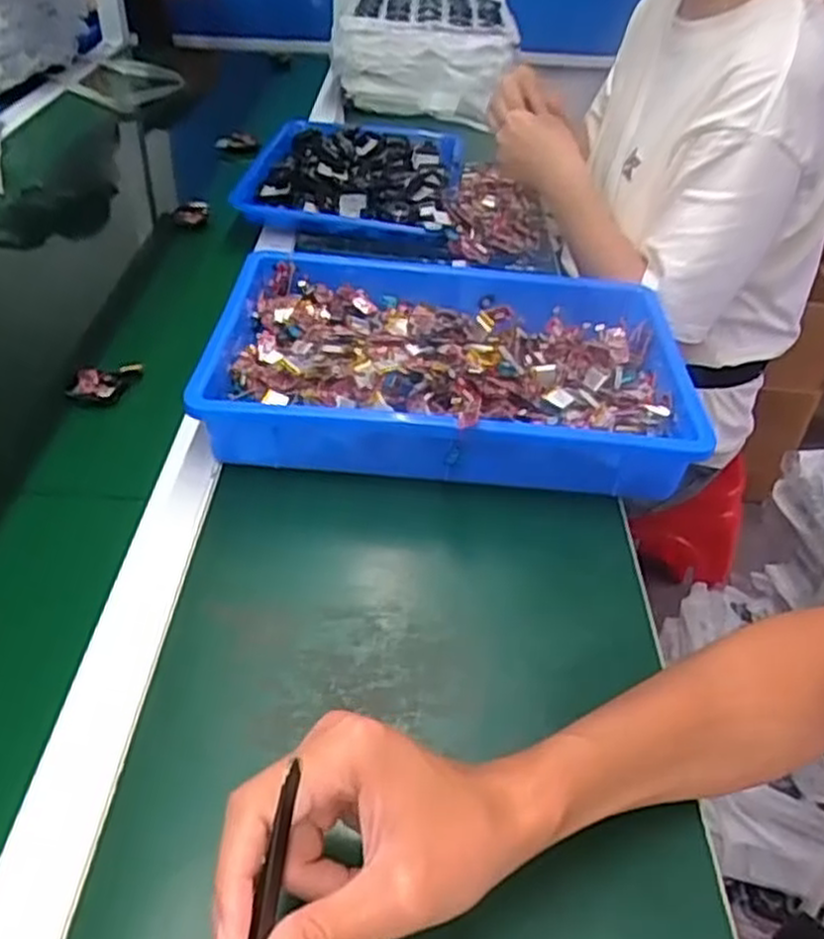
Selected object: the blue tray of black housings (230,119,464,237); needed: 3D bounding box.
[{"bbox_3d":[-0.072,-0.375,0.973,0.260,0.046,0.337,5,40,1],"label":"blue tray of black housings"}]

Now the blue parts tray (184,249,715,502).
[{"bbox_3d":[0.028,-0.082,0.648,0.384,0.077,0.250,3,40,-1],"label":"blue parts tray"}]

